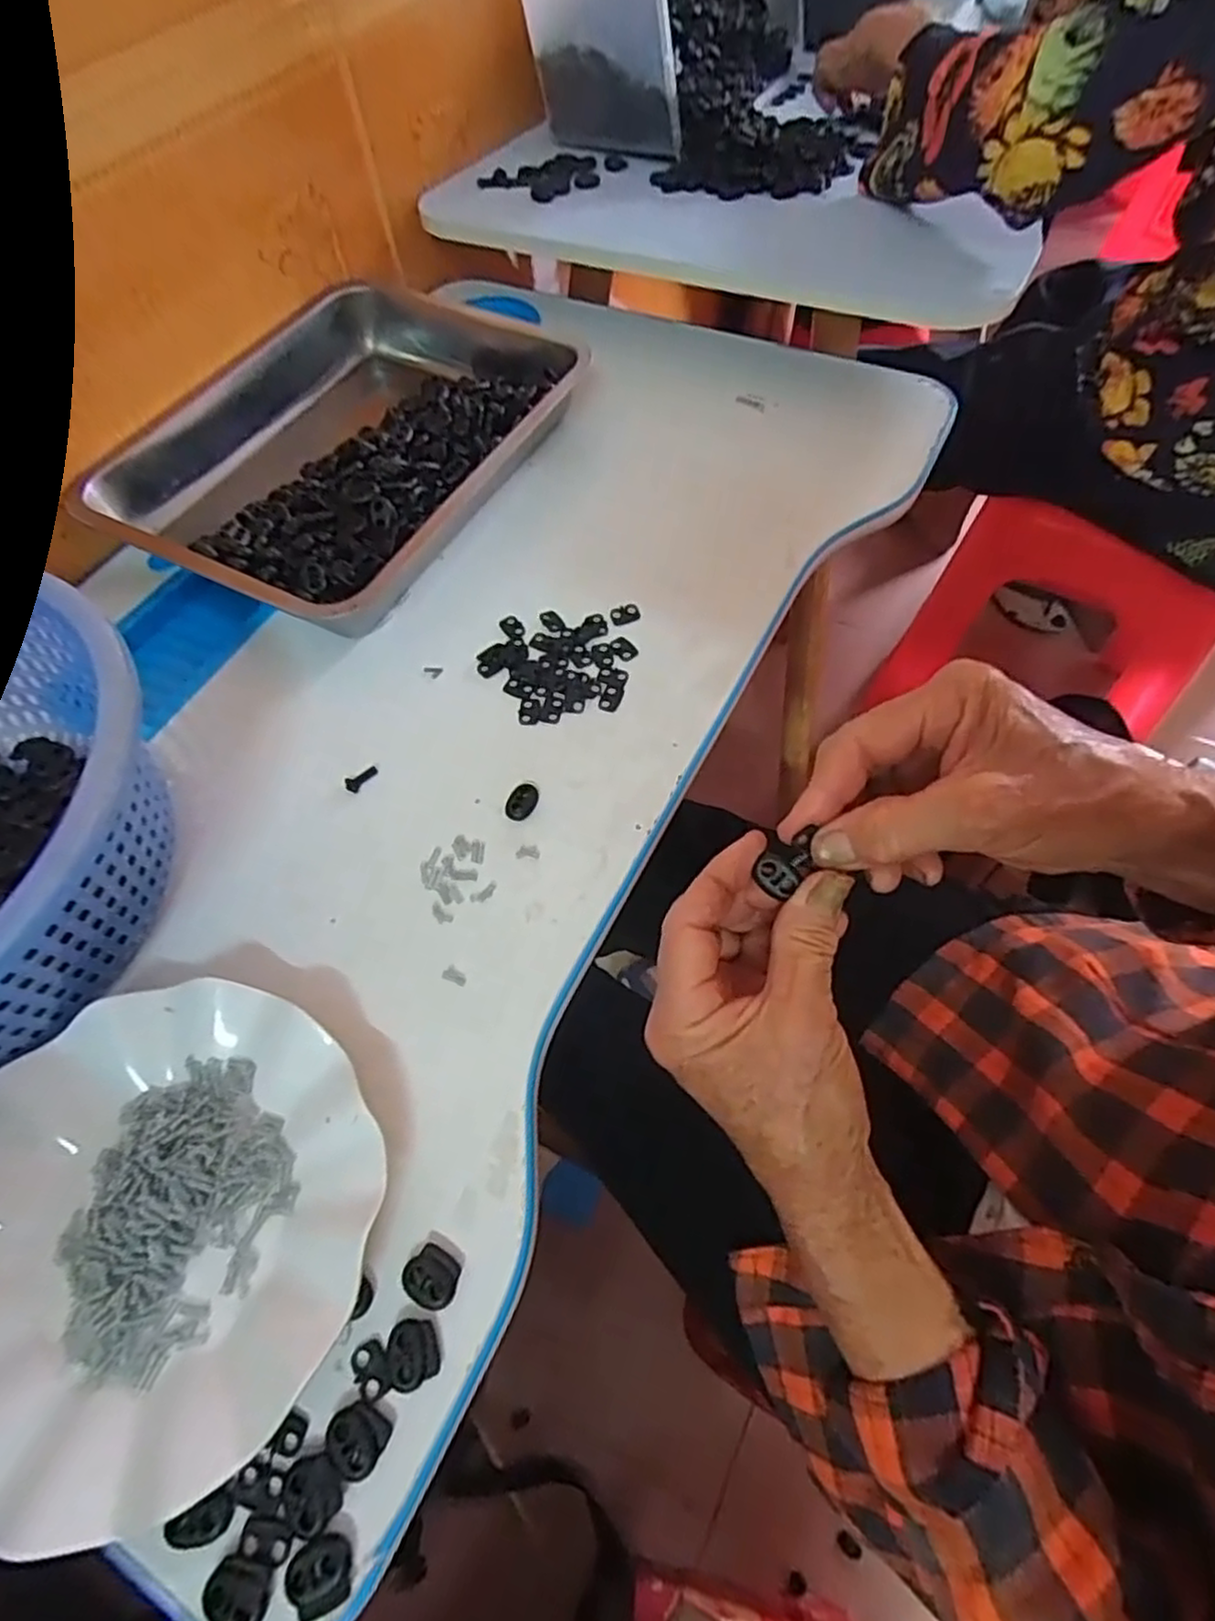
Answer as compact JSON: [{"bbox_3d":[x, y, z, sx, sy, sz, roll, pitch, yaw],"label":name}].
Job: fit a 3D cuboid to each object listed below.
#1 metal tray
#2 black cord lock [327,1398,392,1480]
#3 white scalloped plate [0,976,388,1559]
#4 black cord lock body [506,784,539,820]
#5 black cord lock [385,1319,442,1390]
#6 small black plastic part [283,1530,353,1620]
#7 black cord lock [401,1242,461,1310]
[{"bbox_3d":[-0.183,-0.267,0.518,0.265,0.049,0.323,24,65,16],"label":"metal tray"},{"bbox_3d":[-0.090,0.224,0.259,0.021,0.005,0.019,25,65,16],"label":"black cord lock"},{"bbox_3d":[-0.183,0.164,0.289,0.174,0.024,0.179,-2,60,3],"label":"white scalloped plate"},{"bbox_3d":[-0.046,-0.005,0.388,0.015,0.004,0.022,26,65,17],"label":"black cord lock body"},{"bbox_3d":[-0.073,0.203,0.270,0.019,0.004,0.021,-20,61,-8],"label":"black cord lock"},{"bbox_3d":[-0.096,0.255,0.241,0.021,0.006,0.020,-34,64,-15],"label":"small black plastic part"},{"bbox_3d":[-0.068,0.181,0.281,0.021,0.006,0.018,28,66,18],"label":"black cord lock"}]

